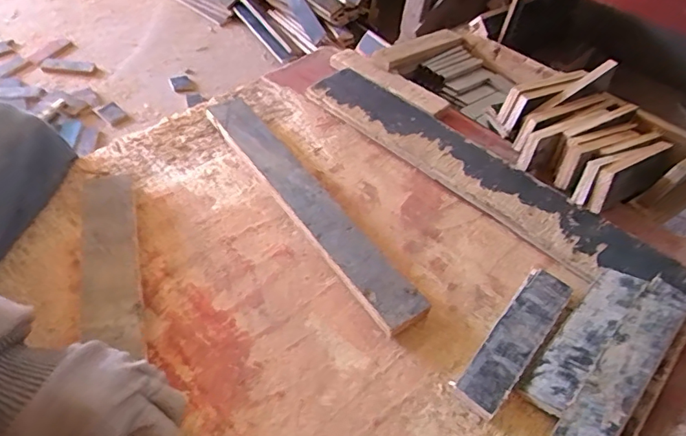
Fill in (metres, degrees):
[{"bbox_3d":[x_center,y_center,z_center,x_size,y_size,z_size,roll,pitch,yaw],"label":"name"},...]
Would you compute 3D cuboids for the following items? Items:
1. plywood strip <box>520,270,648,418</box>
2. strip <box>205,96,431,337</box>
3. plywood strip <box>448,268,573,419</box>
[{"bbox_3d":[0.217,0.104,0.454,0.162,0.007,0.043,-40,33,-25],"label":"plywood strip"},{"bbox_3d":[-0.047,-0.027,0.557,0.050,0.015,0.371,-31,57,-18],"label":"strip"},{"bbox_3d":[0.157,0.109,0.466,0.041,0.017,0.161,34,54,23],"label":"plywood strip"}]

